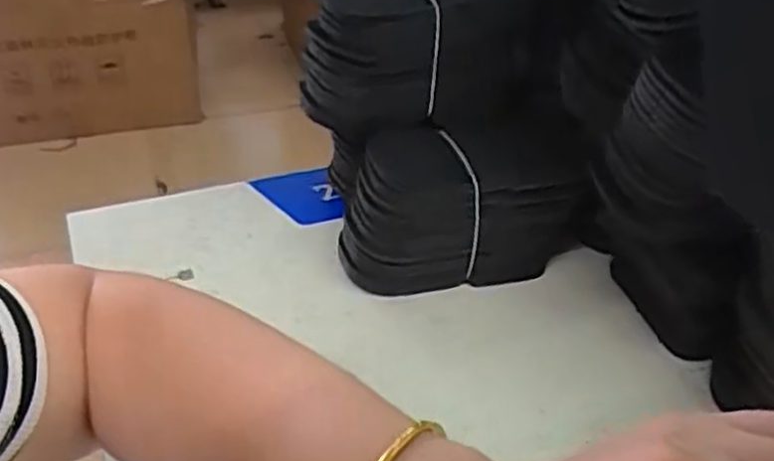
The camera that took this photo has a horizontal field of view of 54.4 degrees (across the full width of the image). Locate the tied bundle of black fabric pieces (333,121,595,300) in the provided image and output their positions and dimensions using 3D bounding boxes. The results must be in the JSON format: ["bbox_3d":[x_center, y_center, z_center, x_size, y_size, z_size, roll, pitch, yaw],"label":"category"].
[{"bbox_3d":[0.056,-0.016,0.554,0.177,0.103,0.081,-4,38,-11],"label":"tied bundle of black fabric pieces"}]

